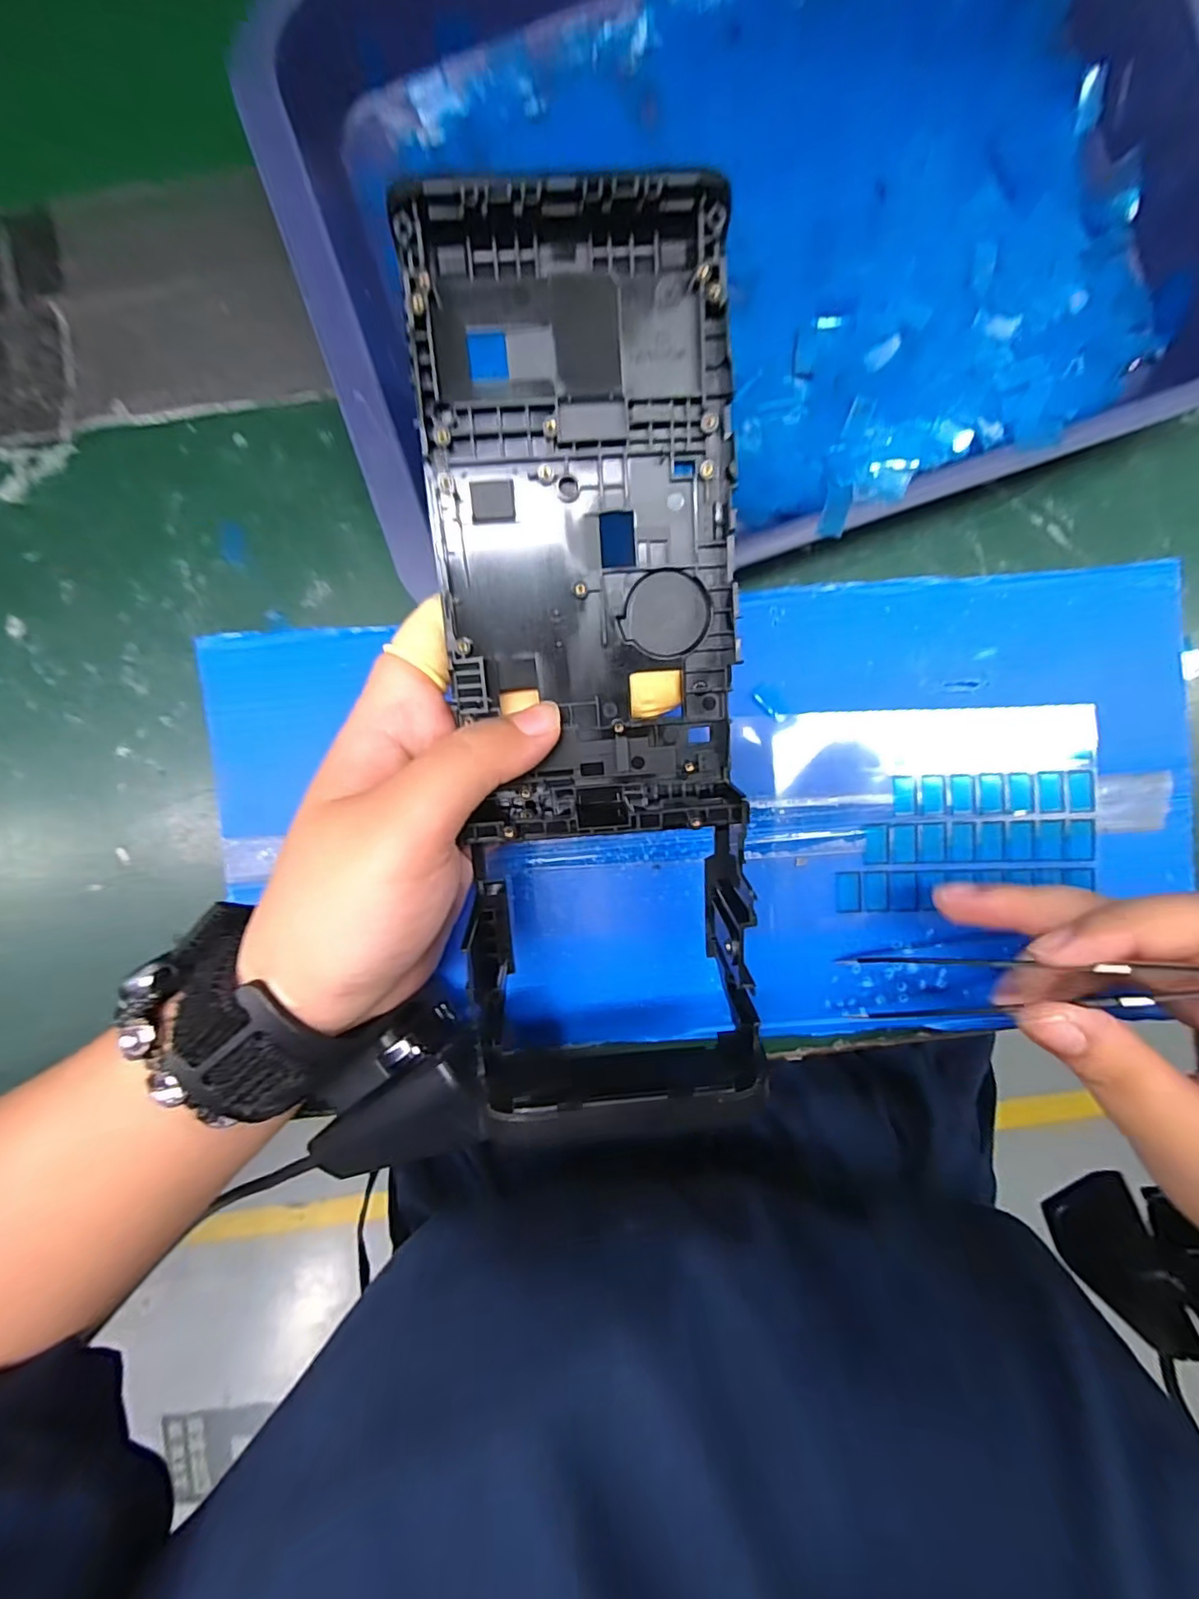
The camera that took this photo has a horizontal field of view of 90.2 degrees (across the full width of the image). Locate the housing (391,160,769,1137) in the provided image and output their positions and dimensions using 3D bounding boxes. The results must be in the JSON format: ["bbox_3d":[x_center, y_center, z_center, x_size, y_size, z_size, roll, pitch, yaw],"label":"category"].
[{"bbox_3d":[0.000,-0.022,0.155,0.075,0.028,0.221,-4,98,2],"label":"housing"}]

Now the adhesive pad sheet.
[{"bbox_3d":[0.112,0.002,0.200,0.100,0.006,0.066,-6,91,2],"label":"adhesive pad sheet"}]

